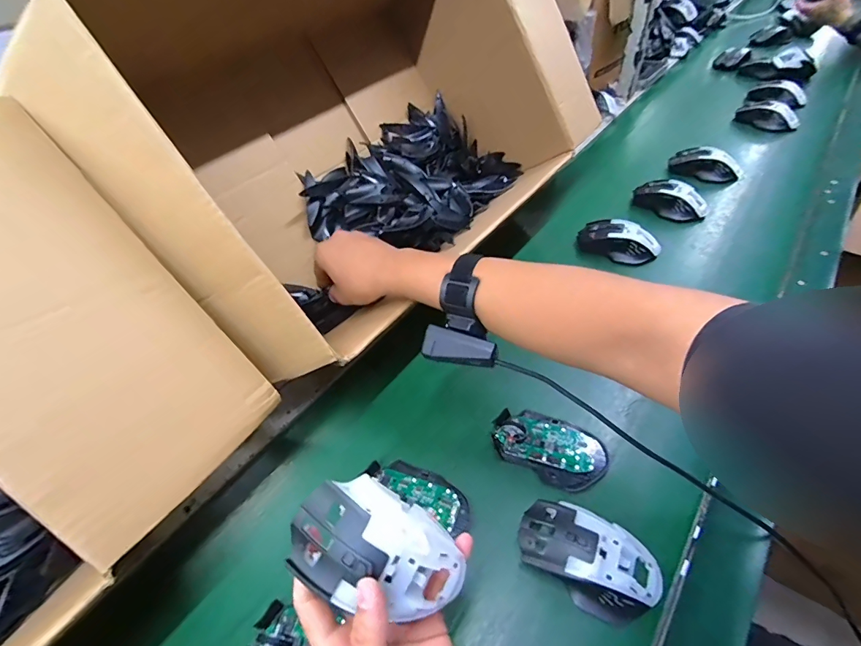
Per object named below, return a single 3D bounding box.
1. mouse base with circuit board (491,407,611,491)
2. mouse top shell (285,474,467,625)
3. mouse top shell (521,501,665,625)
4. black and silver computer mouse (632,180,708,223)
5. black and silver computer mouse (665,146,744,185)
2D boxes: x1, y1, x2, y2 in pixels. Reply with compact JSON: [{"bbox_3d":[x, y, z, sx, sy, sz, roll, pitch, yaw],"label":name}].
[{"bbox_3d":[0.125,0.126,0.431,0.114,0.024,0.068,23,53,25],"label":"mouse base with circuit board"},{"bbox_3d":[-0.032,0.145,0.259,0.110,0.034,0.069,31,68,8],"label":"mouse top shell"},{"bbox_3d":[0.134,0.199,0.350,0.115,0.036,0.072,21,52,23],"label":"mouse top shell"},{"bbox_3d":[0.405,-0.209,0.688,0.111,0.037,0.053,25,53,26],"label":"black and silver computer mouse"},{"bbox_3d":[0.506,-0.292,0.753,0.123,0.042,0.053,21,52,23],"label":"black and silver computer mouse"}]

